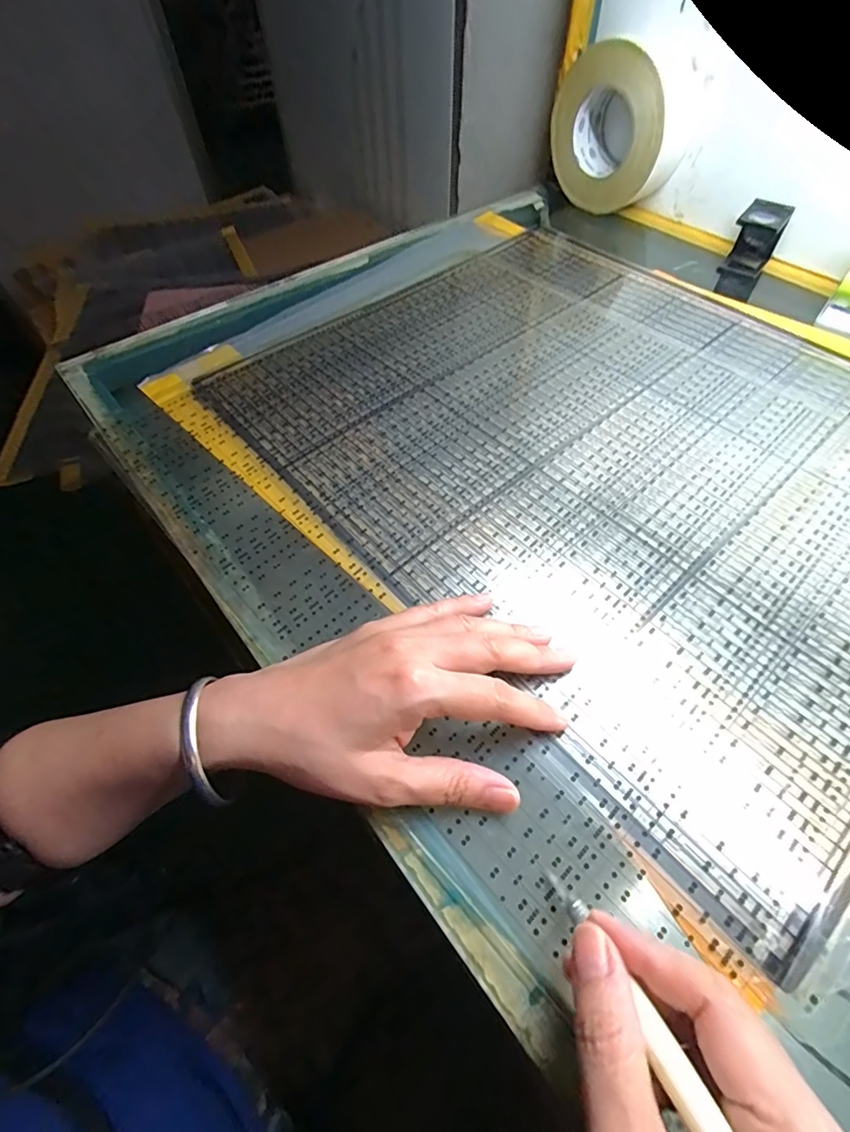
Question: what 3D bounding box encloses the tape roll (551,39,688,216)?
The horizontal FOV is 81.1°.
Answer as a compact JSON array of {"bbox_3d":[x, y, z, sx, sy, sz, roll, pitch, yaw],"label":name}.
[{"bbox_3d":[0.208,-0.475,0.545,0.065,0.132,0.138,-34,61,-21],"label":"tape roll"}]

